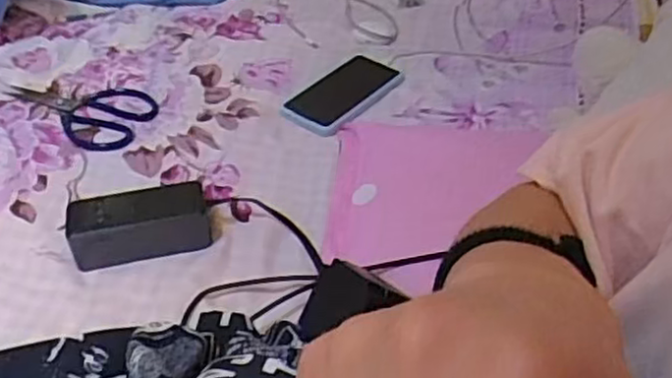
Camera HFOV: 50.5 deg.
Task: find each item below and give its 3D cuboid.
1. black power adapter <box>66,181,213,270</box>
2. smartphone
[{"bbox_3d":[-0.192,0.032,0.697,0.129,0.042,0.061,-7,45,-12],"label":"black power adapter"},{"bbox_3d":[0.015,-0.125,0.900,0.087,0.011,0.178,30,49,24],"label":"smartphone"}]

